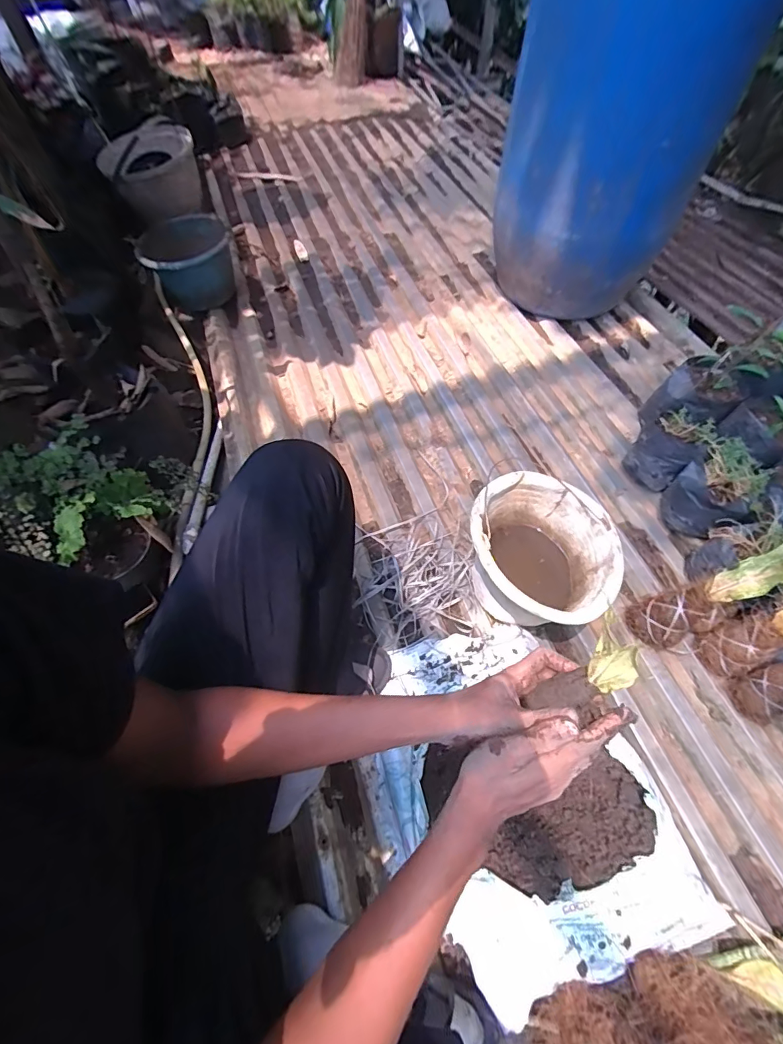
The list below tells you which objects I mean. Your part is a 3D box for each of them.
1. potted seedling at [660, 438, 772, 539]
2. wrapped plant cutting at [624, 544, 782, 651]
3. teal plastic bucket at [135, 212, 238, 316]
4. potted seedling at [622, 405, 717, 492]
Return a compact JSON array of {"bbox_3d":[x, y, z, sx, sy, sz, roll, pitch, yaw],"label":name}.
[{"bbox_3d":[0.619,-0.056,0.859,0.129,0.136,0.128,-35,64,-19],"label":"potted seedling"},{"bbox_3d":[0.520,0.120,0.710,0.266,0.087,0.075,-37,55,28],"label":"wrapped plant cutting"},{"bbox_3d":[-0.577,-0.738,1.275,0.253,0.195,0.269,0,58,0],"label":"teal plastic bucket"},{"bbox_3d":[0.566,-0.145,0.920,0.099,0.141,0.115,-35,64,-19],"label":"potted seedling"}]

